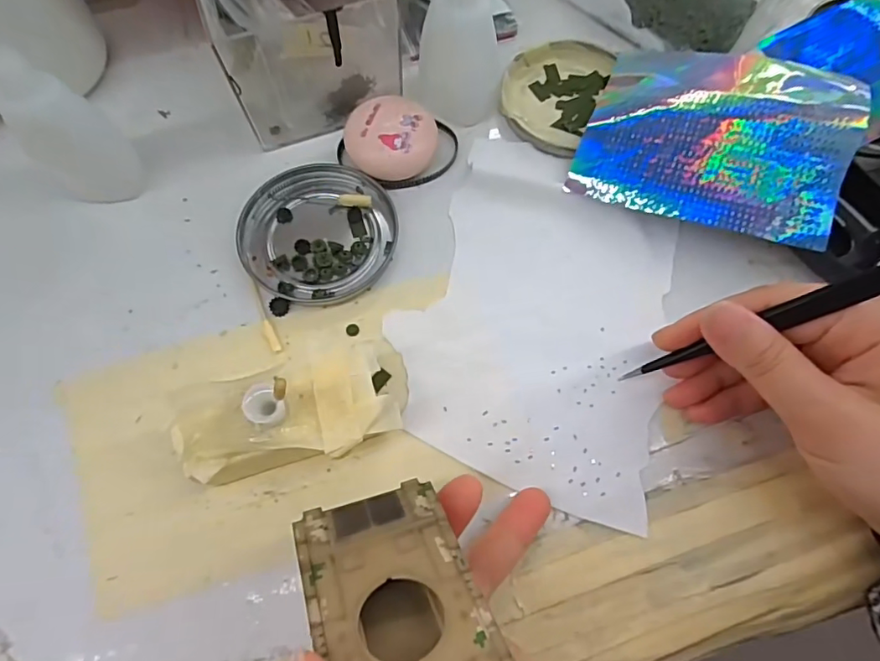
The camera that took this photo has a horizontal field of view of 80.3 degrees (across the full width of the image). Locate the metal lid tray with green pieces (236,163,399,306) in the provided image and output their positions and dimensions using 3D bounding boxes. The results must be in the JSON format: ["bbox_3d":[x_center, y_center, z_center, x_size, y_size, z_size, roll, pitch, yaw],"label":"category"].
[{"bbox_3d":[-0.063,-0.051,0.269,0.077,0.009,0.077,37,73,13],"label":"metal lid tray with green pieces"}]

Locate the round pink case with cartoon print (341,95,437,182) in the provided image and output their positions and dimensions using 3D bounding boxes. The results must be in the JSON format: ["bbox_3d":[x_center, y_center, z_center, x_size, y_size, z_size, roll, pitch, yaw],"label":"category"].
[{"bbox_3d":[-0.025,-0.101,0.280,0.047,0.023,0.043,0,69,0],"label":"round pink case with cartoon print"}]

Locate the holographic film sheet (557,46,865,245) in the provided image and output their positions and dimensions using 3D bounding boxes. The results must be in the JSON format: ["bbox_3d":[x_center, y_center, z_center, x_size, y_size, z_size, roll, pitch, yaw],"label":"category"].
[{"bbox_3d":[0.142,-0.101,0.271,0.122,0.014,0.101,19,79,19],"label":"holographic film sheet"}]

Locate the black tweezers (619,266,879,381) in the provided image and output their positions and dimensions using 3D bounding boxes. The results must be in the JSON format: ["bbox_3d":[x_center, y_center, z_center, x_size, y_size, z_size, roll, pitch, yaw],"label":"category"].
[{"bbox_3d":[0.133,-0.005,0.203,0.010,0.130,0.009,9,61,-43],"label":"black tweezers"}]

